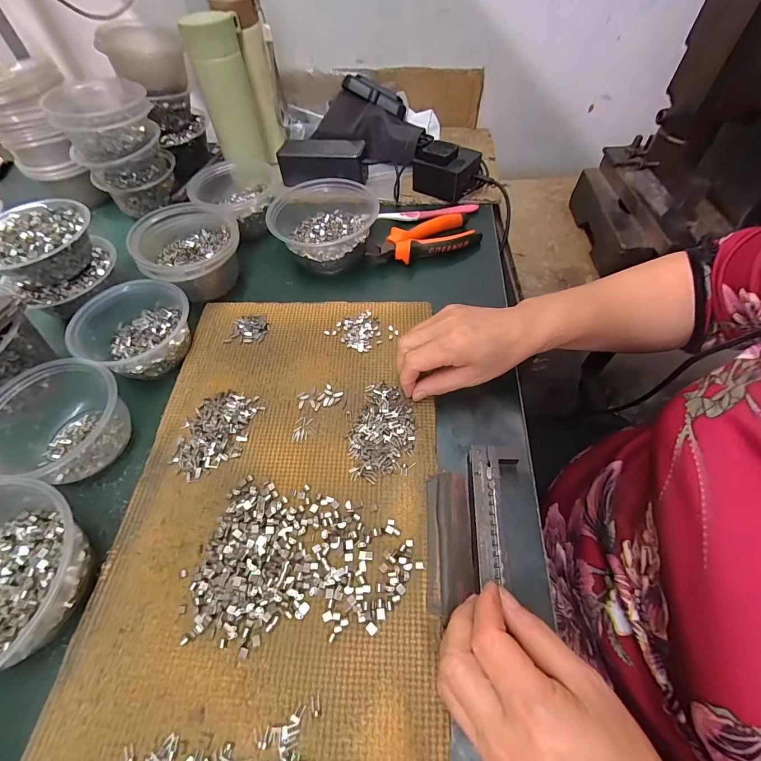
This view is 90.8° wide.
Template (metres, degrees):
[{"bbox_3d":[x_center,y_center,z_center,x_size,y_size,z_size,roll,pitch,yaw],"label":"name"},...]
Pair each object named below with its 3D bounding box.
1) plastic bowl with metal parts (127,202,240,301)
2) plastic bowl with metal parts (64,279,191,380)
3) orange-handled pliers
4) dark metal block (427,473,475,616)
[{"bbox_3d":[-0.223,-0.152,0.447,0.112,0.074,0.104,0,56,0],"label":"plastic bowl with metal parts"},{"bbox_3d":[-0.256,-0.054,0.398,0.109,0.056,0.101,0,56,0],"label":"plastic bowl with metal parts"},{"bbox_3d":[0.057,-0.188,0.497,0.147,0.024,0.057,-16,58,-10],"label":"orange-handled pliers"},{"bbox_3d":[0.053,0.122,0.292,0.033,0.007,0.100,3,56,3],"label":"dark metal block"}]

